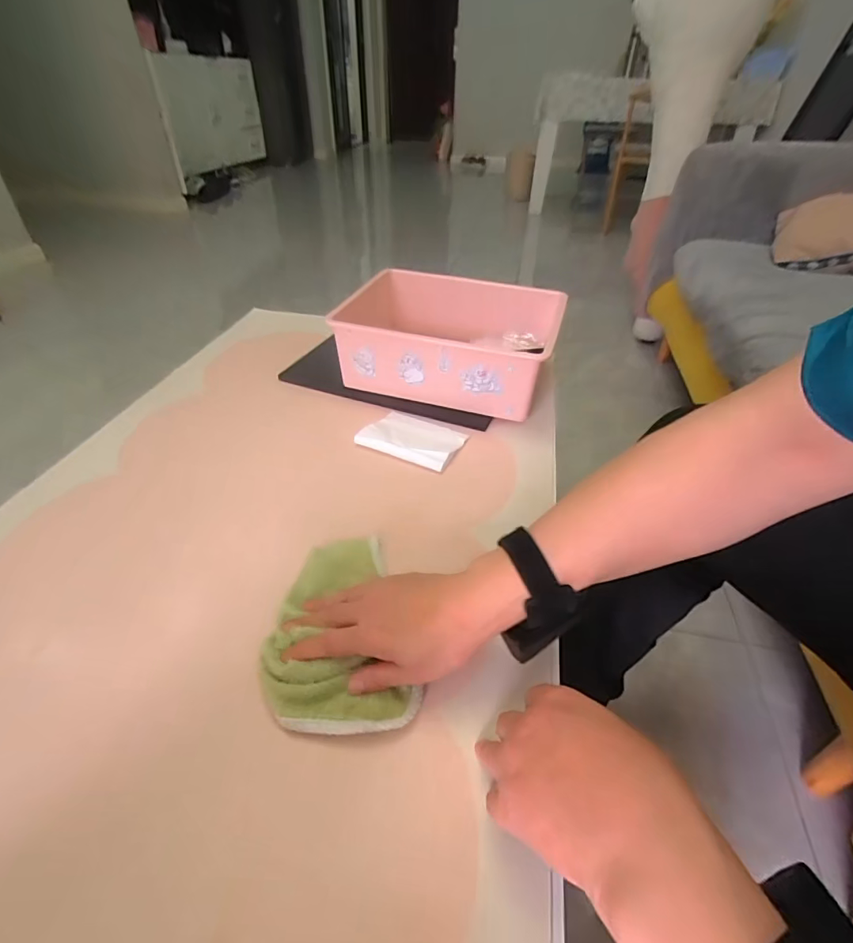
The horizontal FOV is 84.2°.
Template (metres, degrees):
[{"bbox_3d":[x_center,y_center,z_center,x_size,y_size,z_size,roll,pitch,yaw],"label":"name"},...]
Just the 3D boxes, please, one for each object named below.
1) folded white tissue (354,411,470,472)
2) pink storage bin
[{"bbox_3d":[-0.017,-0.047,0.625,0.124,0.013,0.092,18,42,18],"label":"folded white tissue"},{"bbox_3d":[0.037,-0.197,0.724,0.285,0.120,0.231,14,41,14],"label":"pink storage bin"}]

